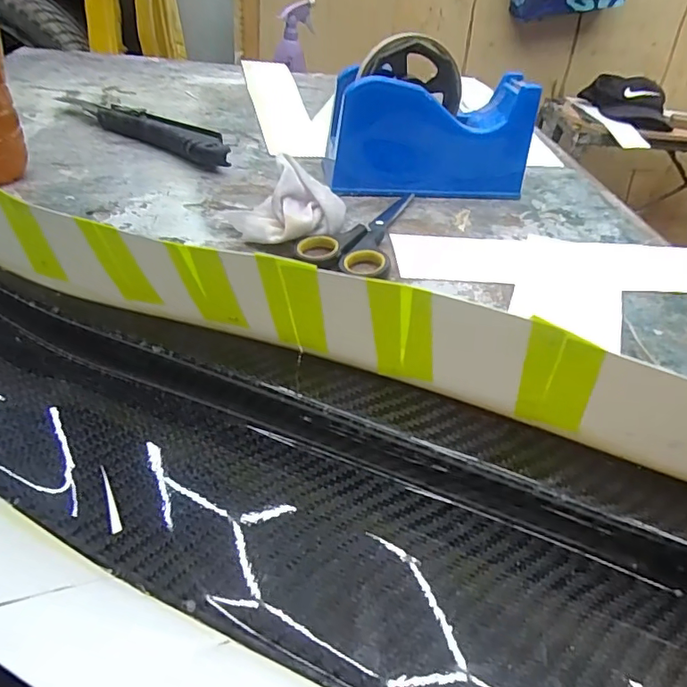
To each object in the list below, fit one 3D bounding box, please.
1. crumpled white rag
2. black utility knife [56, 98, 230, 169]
[{"bbox_3d":[-0.035,-0.093,0.338,0.073,0.034,0.051,-14,44,-23],"label":"crumpled white rag"},{"bbox_3d":[-0.171,-0.188,0.455,0.202,0.024,0.034,27,44,23],"label":"black utility knife"}]

